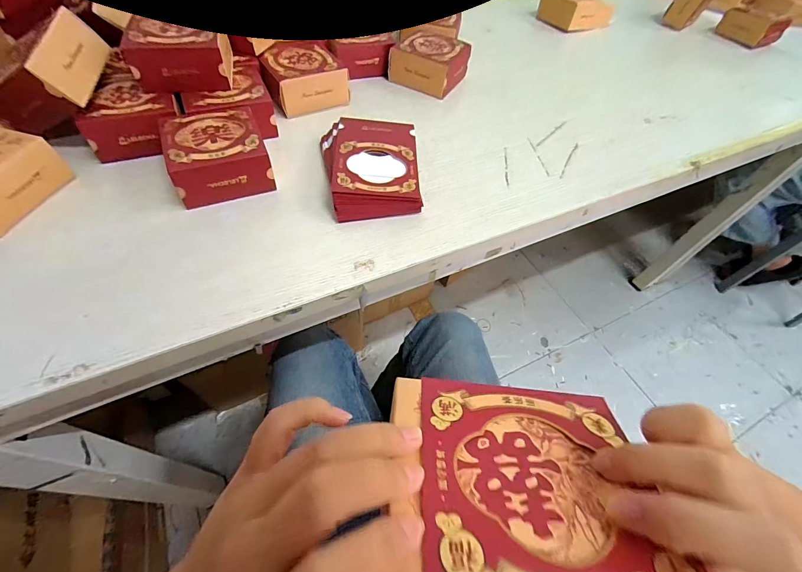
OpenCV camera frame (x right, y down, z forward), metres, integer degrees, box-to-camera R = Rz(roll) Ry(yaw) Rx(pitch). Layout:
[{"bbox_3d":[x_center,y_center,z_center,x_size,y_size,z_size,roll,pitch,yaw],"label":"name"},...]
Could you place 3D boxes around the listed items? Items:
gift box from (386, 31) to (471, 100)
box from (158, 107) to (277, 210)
[{"bbox_3d":[0.051,-0.379,0.603,0.107,0.055,0.106,28,57,14],"label":"gift box"},{"bbox_3d":[-0.212,-0.152,0.417,0.100,0.058,0.106,-18,59,-17],"label":"box"}]

